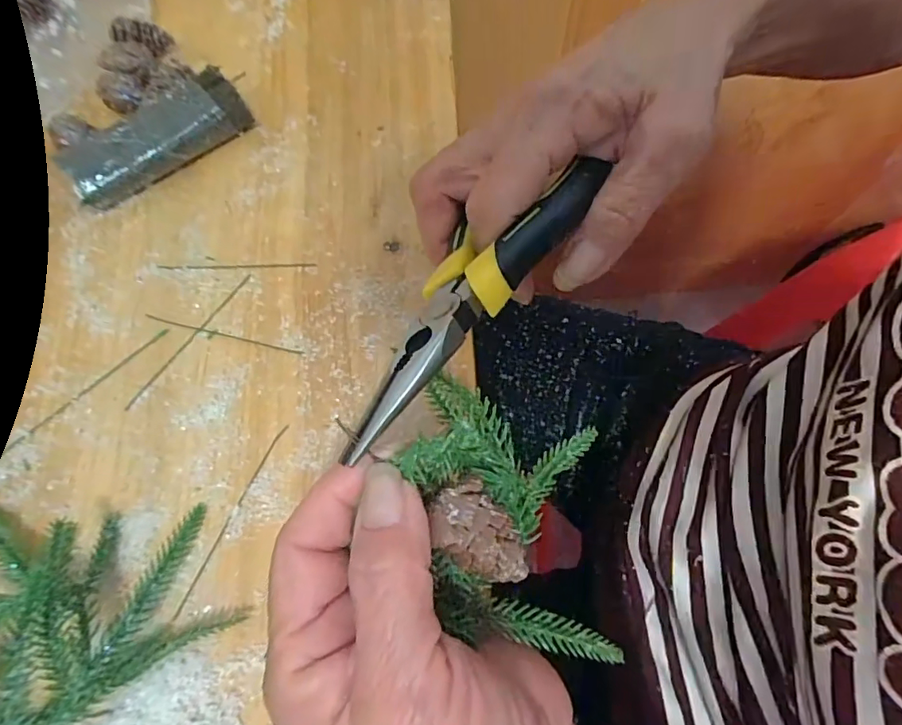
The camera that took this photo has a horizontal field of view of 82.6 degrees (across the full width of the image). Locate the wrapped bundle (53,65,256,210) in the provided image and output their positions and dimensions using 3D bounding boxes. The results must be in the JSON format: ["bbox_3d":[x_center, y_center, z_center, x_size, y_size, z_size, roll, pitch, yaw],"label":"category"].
[{"bbox_3d":[-0.168,-0.127,0.297,0.103,0.027,0.030,-39,74,-12],"label":"wrapped bundle"}]

